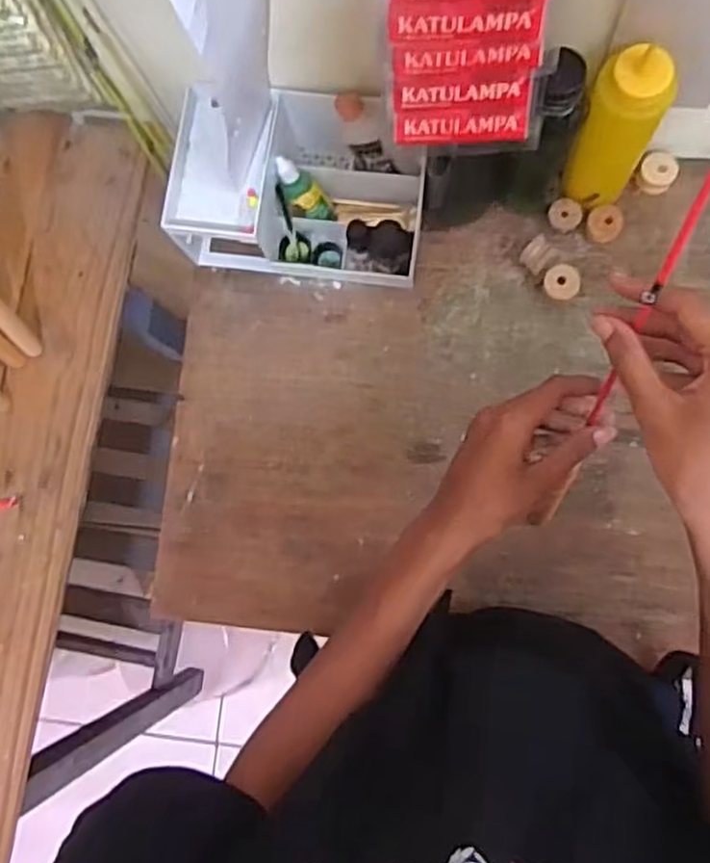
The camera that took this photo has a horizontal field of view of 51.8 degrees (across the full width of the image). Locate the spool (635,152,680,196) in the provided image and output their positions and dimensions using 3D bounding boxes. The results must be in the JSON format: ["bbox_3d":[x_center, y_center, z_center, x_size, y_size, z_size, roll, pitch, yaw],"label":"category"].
[{"bbox_3d":[0.293,-0.249,0.710,0.033,0.022,0.036,-1,82,6],"label":"spool"}]

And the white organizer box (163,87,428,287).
[{"bbox_3d":[-0.049,-0.241,0.703,0.231,0.109,0.157,9,84,7],"label":"white organizer box"}]

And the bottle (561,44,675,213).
[{"bbox_3d":[0.224,-0.254,0.630,0.062,0.200,0.053,25,86,9],"label":"bottle"}]

